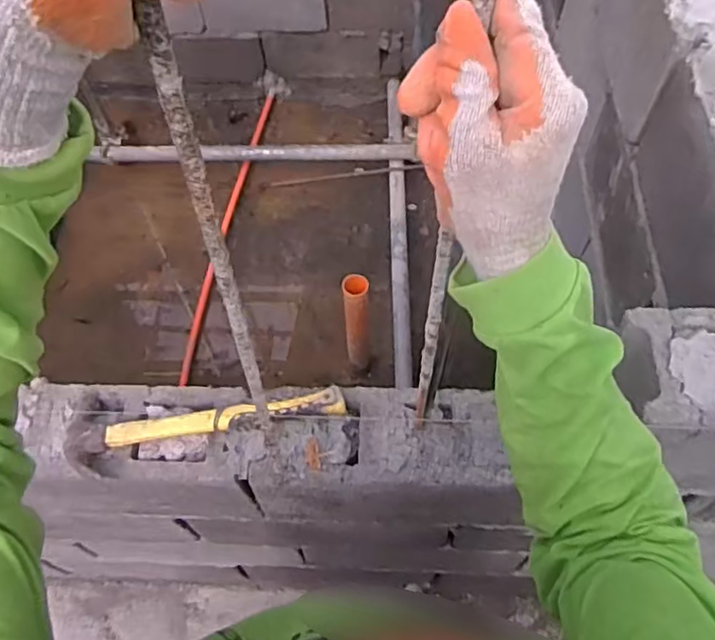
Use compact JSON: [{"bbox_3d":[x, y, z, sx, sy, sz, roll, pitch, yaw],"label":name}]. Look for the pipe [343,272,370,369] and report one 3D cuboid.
[{"bbox_3d":[-0.001,0.007,1.555,0.063,0.345,0.056,0,60,2],"label":"pipe"}]

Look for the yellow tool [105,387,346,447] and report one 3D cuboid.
[{"bbox_3d":[-0.158,0.119,0.769,0.284,0.024,0.032,-7,60,-2],"label":"yellow tool"}]

